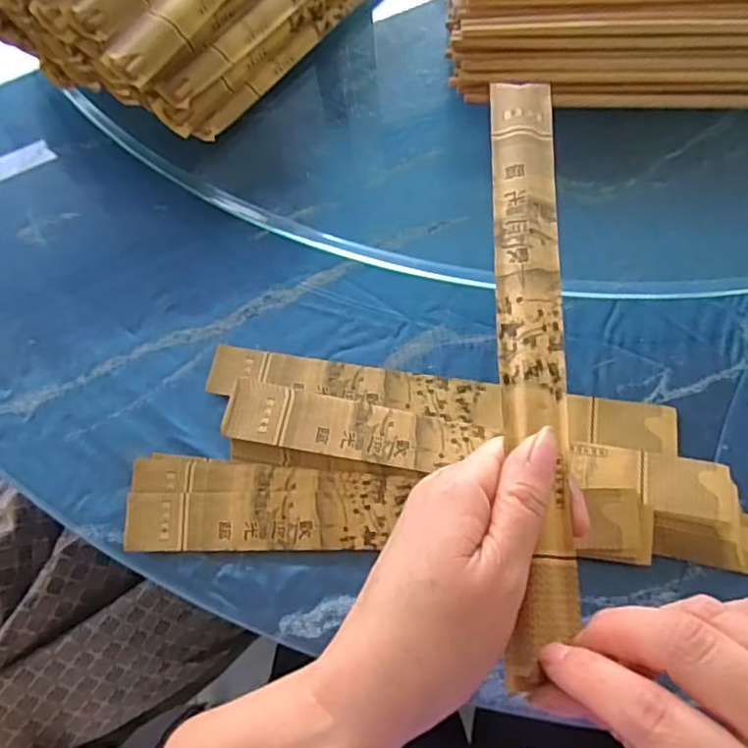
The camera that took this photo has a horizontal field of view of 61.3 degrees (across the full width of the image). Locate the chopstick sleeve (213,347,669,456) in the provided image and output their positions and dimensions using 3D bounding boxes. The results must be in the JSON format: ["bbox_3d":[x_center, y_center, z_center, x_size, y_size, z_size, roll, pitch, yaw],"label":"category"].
[{"bbox_3d":[0.035,0.014,0.359,0.261,0.015,0.031,8,68,6],"label":"chopstick sleeve"}]

